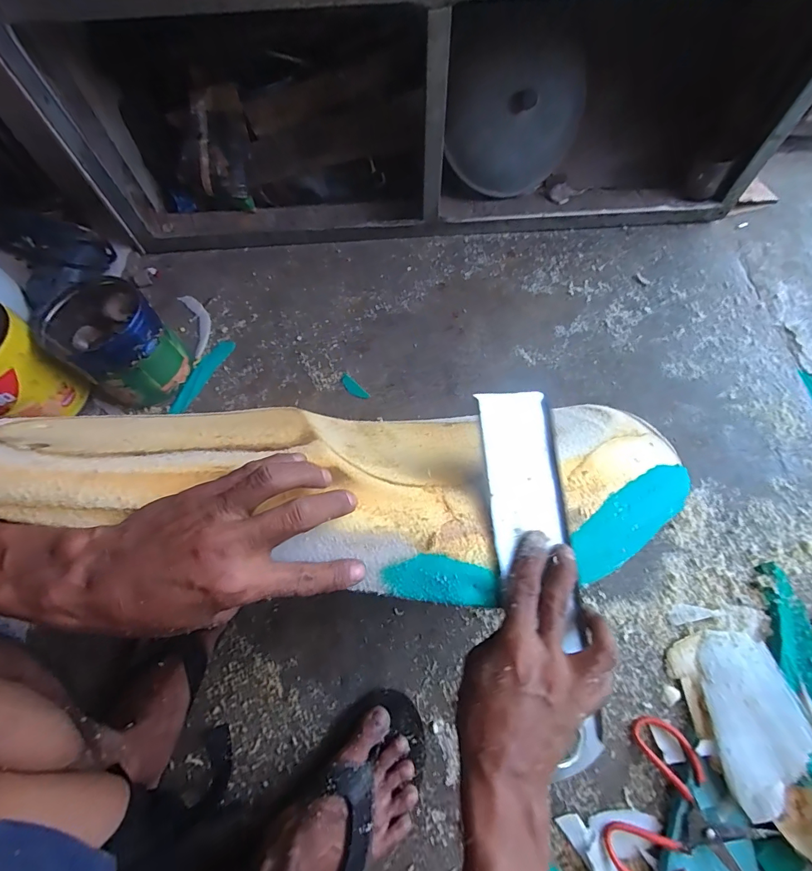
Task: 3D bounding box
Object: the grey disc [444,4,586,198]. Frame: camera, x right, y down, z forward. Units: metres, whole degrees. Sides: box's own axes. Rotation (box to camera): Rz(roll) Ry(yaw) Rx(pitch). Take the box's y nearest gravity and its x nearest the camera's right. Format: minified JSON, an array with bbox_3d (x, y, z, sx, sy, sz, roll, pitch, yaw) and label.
[{"bbox_3d":[0.197,-0.565,0.732,0.256,0.247,0.055,-9,67,-3],"label":"grey disc"}]

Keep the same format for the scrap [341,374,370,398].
[{"bbox_3d":[-0.090,-0.082,0.717,0.061,0.004,0.021,42,73,16],"label":"scrap"}]

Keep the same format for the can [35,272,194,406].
[{"bbox_3d":[-0.455,-0.140,0.669,0.143,0.148,0.149,39,72,16],"label":"can"}]

